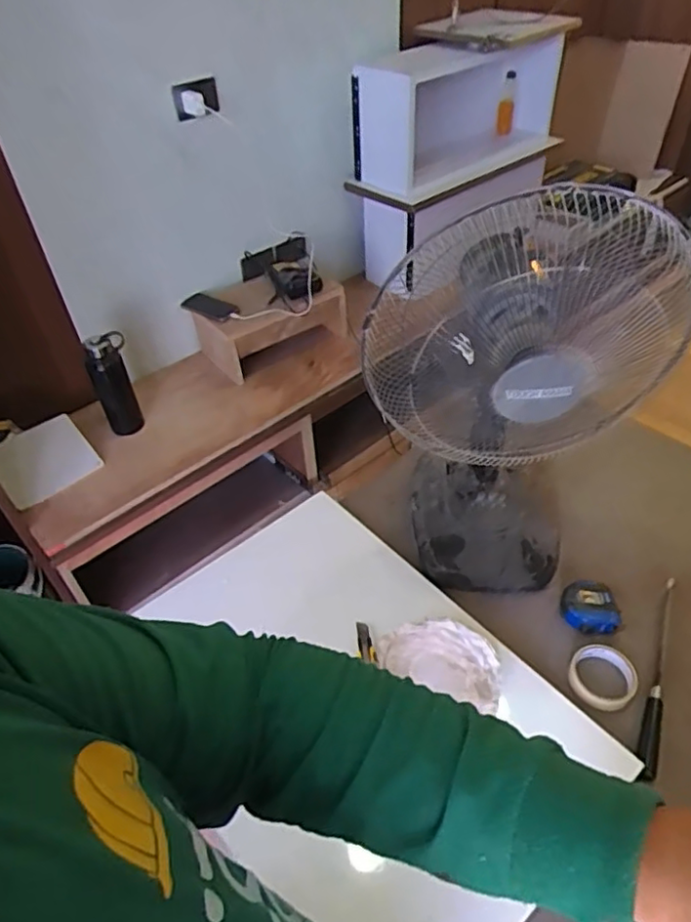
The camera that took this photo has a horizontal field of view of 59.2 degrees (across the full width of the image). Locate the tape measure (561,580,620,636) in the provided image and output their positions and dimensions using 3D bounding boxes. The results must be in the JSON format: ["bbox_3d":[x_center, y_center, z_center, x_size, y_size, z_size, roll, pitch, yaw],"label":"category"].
[{"bbox_3d":[0.379,0.227,0.936,0.084,0.034,0.072,19,48,22],"label":"tape measure"}]

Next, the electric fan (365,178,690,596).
[{"bbox_3d":[0.231,-0.077,0.847,0.352,0.573,0.248,17,48,20],"label":"electric fan"}]

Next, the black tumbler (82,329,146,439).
[{"bbox_3d":[-0.621,-0.206,1.646,0.111,0.286,0.081,-22,47,-19],"label":"black tumbler"}]

